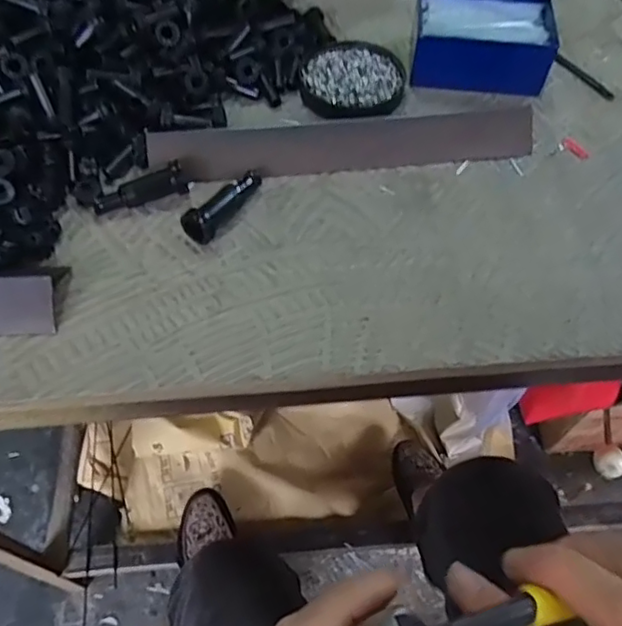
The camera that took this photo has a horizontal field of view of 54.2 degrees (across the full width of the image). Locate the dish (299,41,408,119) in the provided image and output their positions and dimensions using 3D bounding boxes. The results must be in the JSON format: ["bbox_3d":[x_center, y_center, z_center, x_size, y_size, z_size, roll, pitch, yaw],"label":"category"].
[{"bbox_3d":[0.035,-0.190,0.496,0.082,0.019,0.084,0,56,0],"label":"dish"}]

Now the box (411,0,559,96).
[{"bbox_3d":[0.141,-0.226,0.506,0.109,0.047,0.085,7,56,4],"label":"box"}]

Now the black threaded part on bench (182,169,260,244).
[{"bbox_3d":[-0.060,-0.075,0.413,0.023,0.023,0.070,25,59,16],"label":"black threaded part on bench"}]

